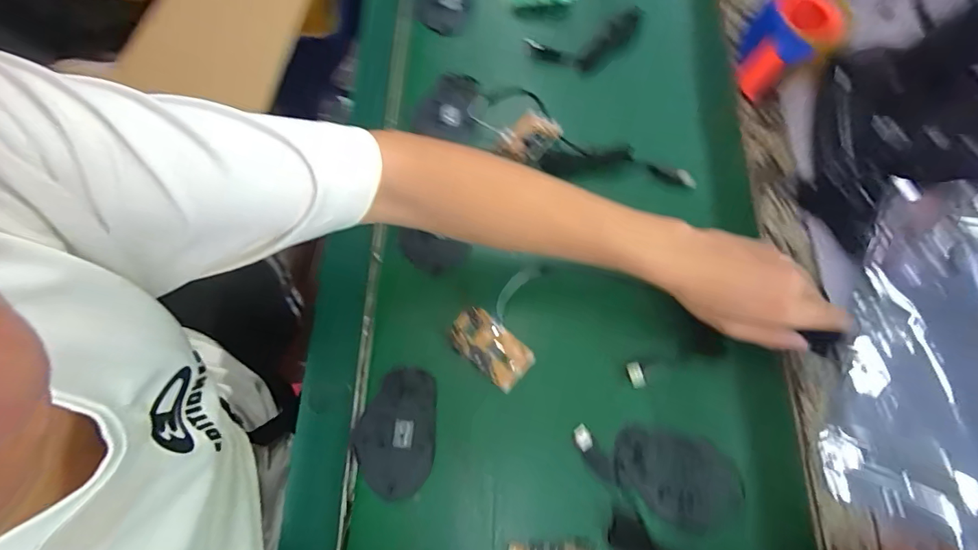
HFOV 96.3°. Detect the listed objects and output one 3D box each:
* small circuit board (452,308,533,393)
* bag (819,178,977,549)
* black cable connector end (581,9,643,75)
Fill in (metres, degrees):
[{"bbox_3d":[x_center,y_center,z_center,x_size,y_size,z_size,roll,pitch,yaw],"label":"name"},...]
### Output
[{"bbox_3d":[0.000,0.070,0.427,0.083,0.010,0.048,39,78,14],"label":"small circuit board"},{"bbox_3d":[0.430,0.078,0.378,0.183,0.098,0.299,19,73,8],"label":"bag"},{"bbox_3d":[0.157,-0.294,0.551,0.032,0.021,0.096,34,77,13],"label":"black cable connector end"}]

